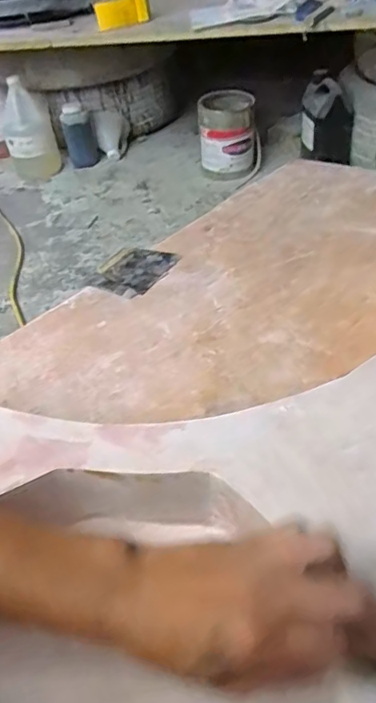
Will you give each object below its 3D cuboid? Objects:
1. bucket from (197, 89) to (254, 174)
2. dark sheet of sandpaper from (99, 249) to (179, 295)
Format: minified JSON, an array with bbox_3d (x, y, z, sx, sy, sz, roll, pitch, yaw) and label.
[{"bbox_3d":[0.117,-0.660,1.642,0.157,0.176,0.171,-4,42,4],"label":"bucket"},{"bbox_3d":[-0.080,-0.131,0.846,0.099,0.011,0.100,23,50,29],"label":"dark sheet of sandpaper"}]

